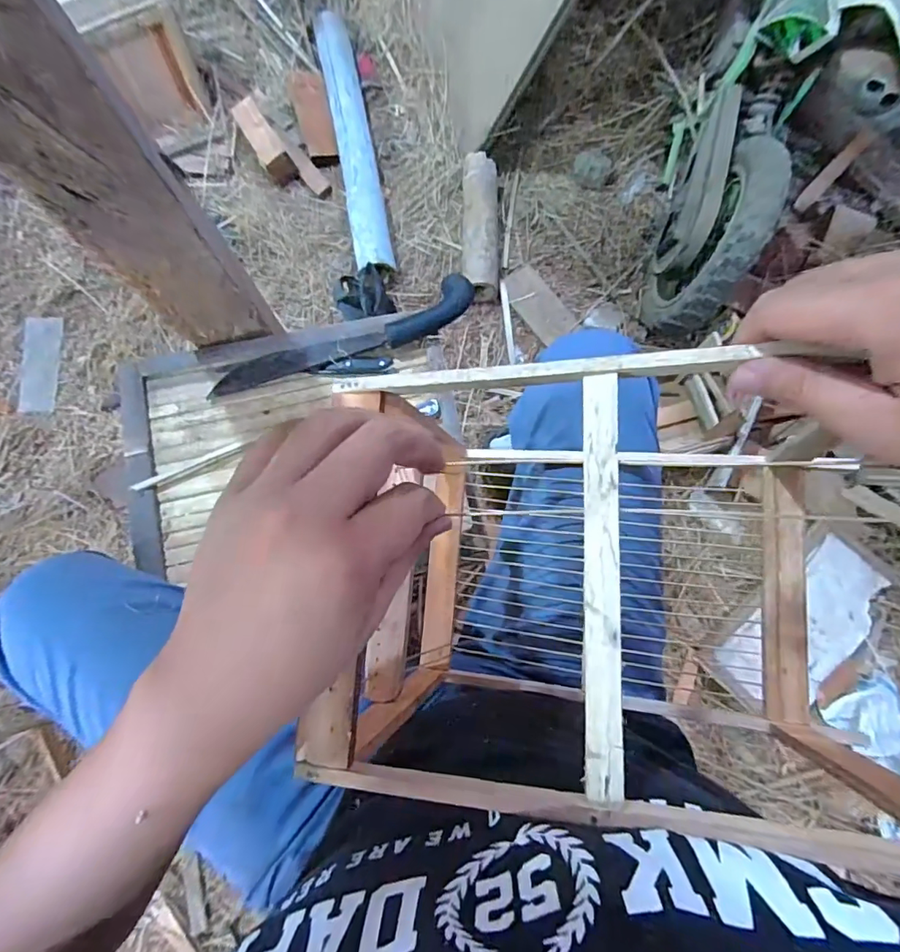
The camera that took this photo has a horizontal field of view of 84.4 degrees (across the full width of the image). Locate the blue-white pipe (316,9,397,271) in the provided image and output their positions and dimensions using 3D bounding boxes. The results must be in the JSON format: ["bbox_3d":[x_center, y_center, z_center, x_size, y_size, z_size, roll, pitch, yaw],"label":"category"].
[{"bbox_3d":[-0.222,-0.769,1.129,0.084,0.061,0.721,-11,77,-3],"label":"blue-white pipe"}]

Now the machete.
[{"bbox_3d":[-0.131,-0.177,0.644,0.358,0.039,0.059,-23,78,-6],"label":"machete"}]

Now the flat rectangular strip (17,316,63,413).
[{"bbox_3d":[-0.835,-0.229,1.015,0.078,0.008,0.210,-7,77,-2],"label":"flat rectangular strip"}]

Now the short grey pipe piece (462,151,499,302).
[{"bbox_3d":[0.068,-0.547,1.087,0.078,0.064,0.340,1,76,0],"label":"short grey pipe piece"}]

